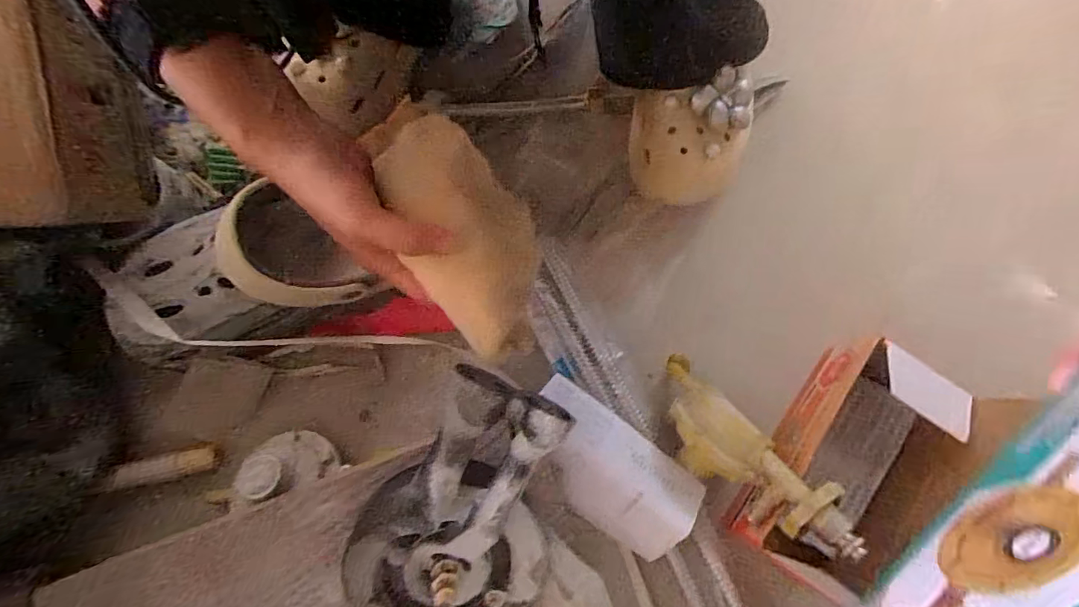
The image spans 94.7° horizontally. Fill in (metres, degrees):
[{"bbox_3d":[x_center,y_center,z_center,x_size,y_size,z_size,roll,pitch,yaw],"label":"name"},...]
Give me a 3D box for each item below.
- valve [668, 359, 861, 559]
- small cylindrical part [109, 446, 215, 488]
[{"bbox_3d":[0.144,0.108,0.368,0.060,0.031,0.181,-37,47,-8],"label":"valve"},{"bbox_3d":[-0.295,0.129,0.391,0.067,0.016,0.018,-8,77,-27],"label":"small cylindrical part"}]

